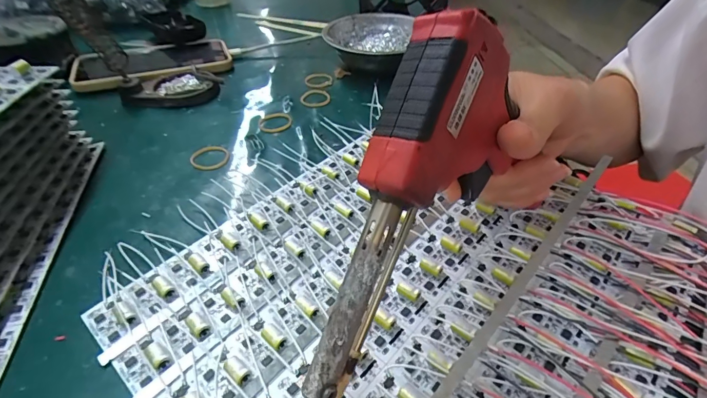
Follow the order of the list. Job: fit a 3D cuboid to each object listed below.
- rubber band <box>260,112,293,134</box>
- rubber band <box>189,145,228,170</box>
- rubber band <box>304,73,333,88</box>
[{"bbox_3d":[-0.072,-0.072,0.361,0.029,0.004,0.034,26,49,26],"label":"rubber band"},{"bbox_3d":[-0.120,-0.036,0.324,0.031,0.004,0.033,-15,45,-15],"label":"rubber band"},{"bbox_3d":[-0.038,-0.133,0.429,0.028,0.006,0.027,-1,48,1],"label":"rubber band"}]

